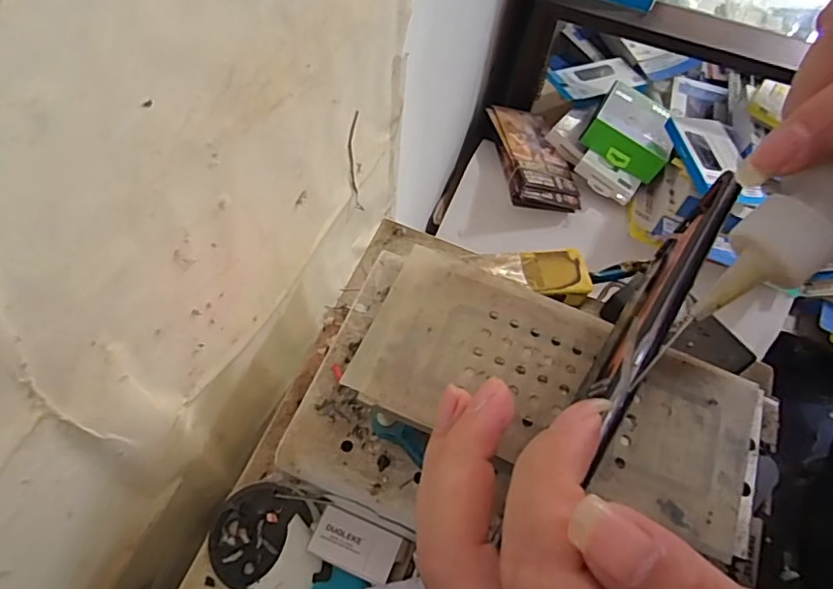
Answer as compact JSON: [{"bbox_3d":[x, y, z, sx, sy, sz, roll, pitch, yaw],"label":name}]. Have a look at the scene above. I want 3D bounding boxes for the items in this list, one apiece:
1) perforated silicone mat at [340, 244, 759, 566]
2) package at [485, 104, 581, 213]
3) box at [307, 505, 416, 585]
[{"bbox_3d":[0.060,0.039,0.242,0.167,0.005,0.078,23,61,9],"label":"perforated silicone mat"},{"bbox_3d":[0.210,-0.243,0.982,0.136,0.034,0.222,5,54,-23],"label":"package"},{"bbox_3d":[-0.031,0.141,0.308,0.053,0.011,0.026,22,61,8],"label":"box"}]

